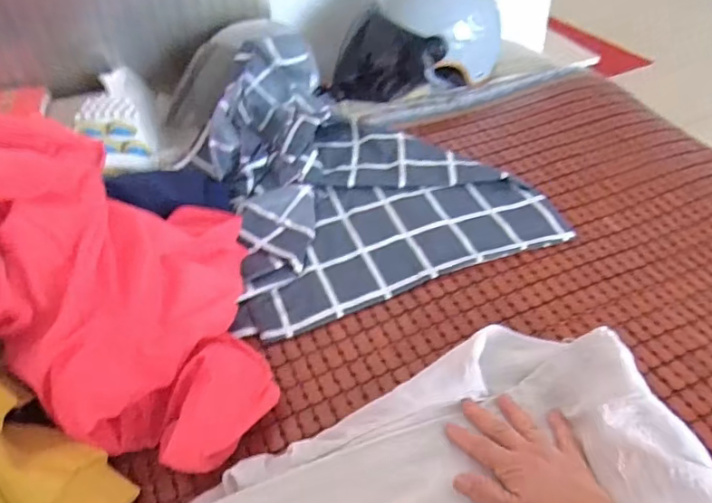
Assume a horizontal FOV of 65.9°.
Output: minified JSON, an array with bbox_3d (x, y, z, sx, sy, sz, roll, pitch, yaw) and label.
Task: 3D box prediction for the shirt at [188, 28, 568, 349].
[{"bbox_3d":[-0.021,-0.142,0.783,0.448,0.135,0.469,-18,44,-14],"label":"shirt"}]

